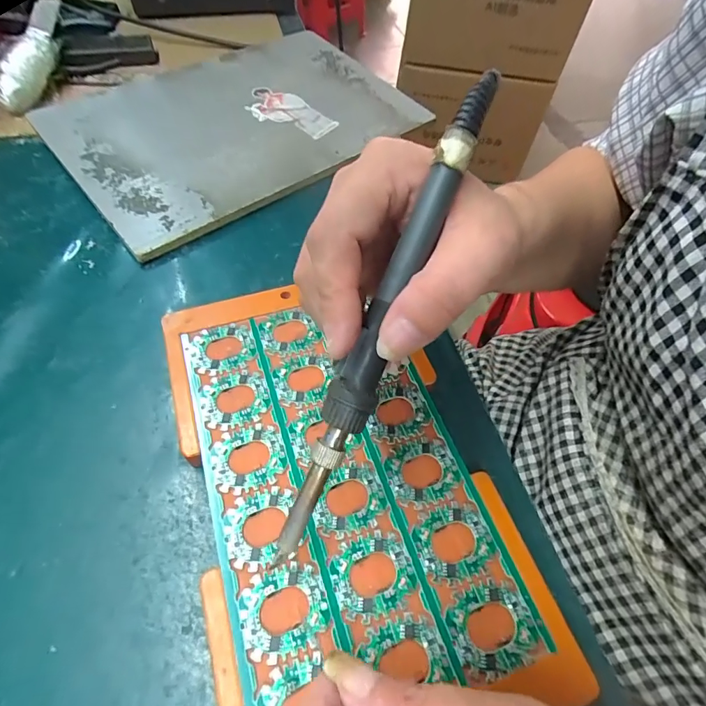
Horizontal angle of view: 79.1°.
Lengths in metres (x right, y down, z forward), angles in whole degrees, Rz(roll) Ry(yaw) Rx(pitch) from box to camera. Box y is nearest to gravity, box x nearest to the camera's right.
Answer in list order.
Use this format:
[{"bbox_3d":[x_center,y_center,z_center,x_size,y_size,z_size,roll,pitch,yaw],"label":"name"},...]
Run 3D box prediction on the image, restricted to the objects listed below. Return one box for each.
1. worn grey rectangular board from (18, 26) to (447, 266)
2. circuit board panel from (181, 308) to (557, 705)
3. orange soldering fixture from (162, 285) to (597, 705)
[{"bbox_3d":[-0.102,-0.209,0.380,0.285,0.010,0.202,-35,68,-22],"label":"worn grey rectangular board"},{"bbox_3d":[-0.010,0.054,0.209,0.119,0.004,0.196,-15,59,-13],"label":"circuit board panel"},{"bbox_3d":[-0.010,0.057,0.216,0.135,0.019,0.228,-16,59,-13],"label":"orange soldering fixture"}]

